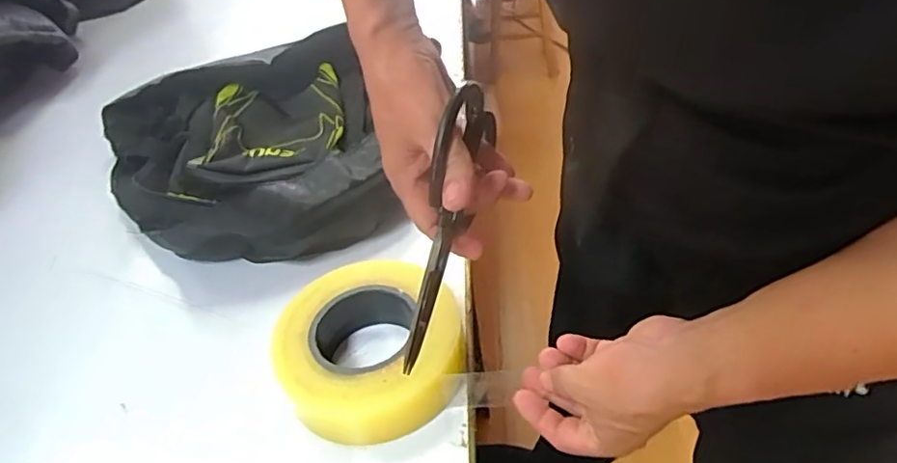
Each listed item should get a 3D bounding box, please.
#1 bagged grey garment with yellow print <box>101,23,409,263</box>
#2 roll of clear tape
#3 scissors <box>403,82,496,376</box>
[{"bbox_3d":[-0.258,-0.120,0.713,0.310,0.075,0.444,-16,42,-10],"label":"bagged grey garment with yellow print"},{"bbox_3d":[-0.059,0.091,0.464,0.144,0.047,0.155,-27,45,-21],"label":"roll of clear tape"},{"bbox_3d":[-0.001,-0.002,0.376,0.011,0.178,0.059,15,4,24],"label":"scissors"}]

